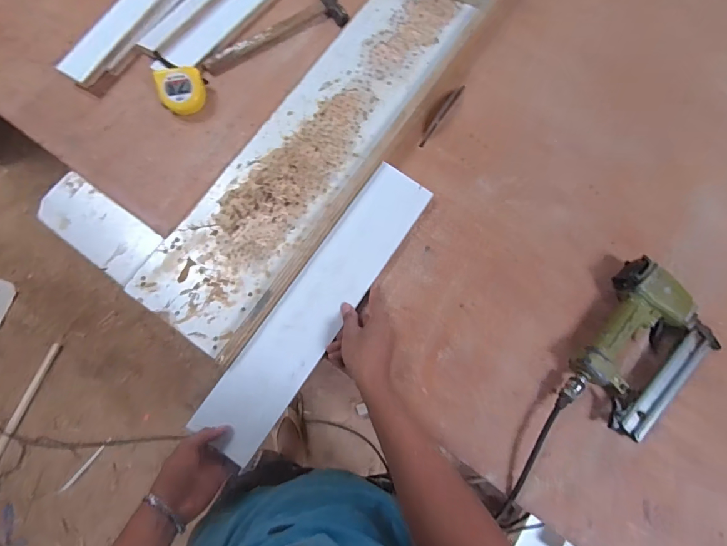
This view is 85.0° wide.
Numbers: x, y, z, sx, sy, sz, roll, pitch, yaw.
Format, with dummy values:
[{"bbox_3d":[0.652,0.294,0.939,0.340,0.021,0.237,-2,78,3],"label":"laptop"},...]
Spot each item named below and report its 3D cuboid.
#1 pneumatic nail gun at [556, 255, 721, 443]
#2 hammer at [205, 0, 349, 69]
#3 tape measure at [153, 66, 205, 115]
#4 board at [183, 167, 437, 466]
[{"bbox_3d":[0.403,0.122,0.584,0.158,0.056,0.249,38,79,9],"label":"pneumatic nail gun"},{"bbox_3d":[-0.168,-0.457,0.756,0.278,0.024,0.071,-26,78,-6],"label":"hammer"},{"bbox_3d":[-0.320,-0.323,0.706,0.082,0.049,0.067,-19,77,-4],"label":"tape measure"},{"bbox_3d":[-0.065,0.042,0.615,0.099,0.020,0.491,33,78,8],"label":"board"}]

